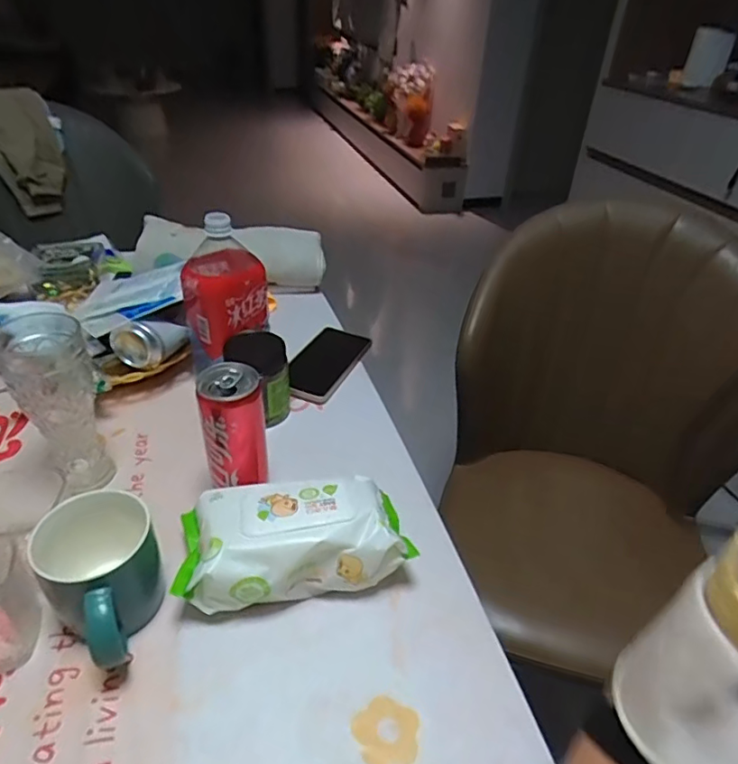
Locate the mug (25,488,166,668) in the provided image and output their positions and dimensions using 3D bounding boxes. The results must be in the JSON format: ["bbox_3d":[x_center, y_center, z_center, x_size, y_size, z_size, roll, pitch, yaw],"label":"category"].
[{"bbox_3d":[-0.198,0.154,0.421,0.081,0.089,0.111,-26,45,-34],"label":"mug"}]

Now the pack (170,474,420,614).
[{"bbox_3d":[-0.064,0.137,0.467,0.184,0.077,0.099,0,36,-6],"label":"pack"}]

